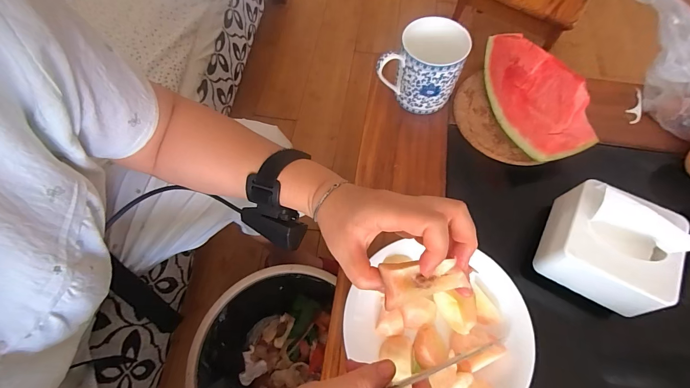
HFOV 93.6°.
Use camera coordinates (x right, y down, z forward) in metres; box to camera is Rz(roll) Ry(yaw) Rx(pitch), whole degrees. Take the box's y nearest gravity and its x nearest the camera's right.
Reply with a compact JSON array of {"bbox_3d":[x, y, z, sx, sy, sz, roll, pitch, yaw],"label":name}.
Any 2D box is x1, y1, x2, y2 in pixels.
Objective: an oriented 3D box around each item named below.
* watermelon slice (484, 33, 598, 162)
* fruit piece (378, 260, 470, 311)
[{"bbox_3d":[0.263,-0.142,0.443,0.075,0.112,0.183,-17,66,-8],"label":"watermelon slice"},{"bbox_3d":[0.058,0.067,0.239,0.061,0.016,0.030,1,65,-8],"label":"fruit piece"}]

